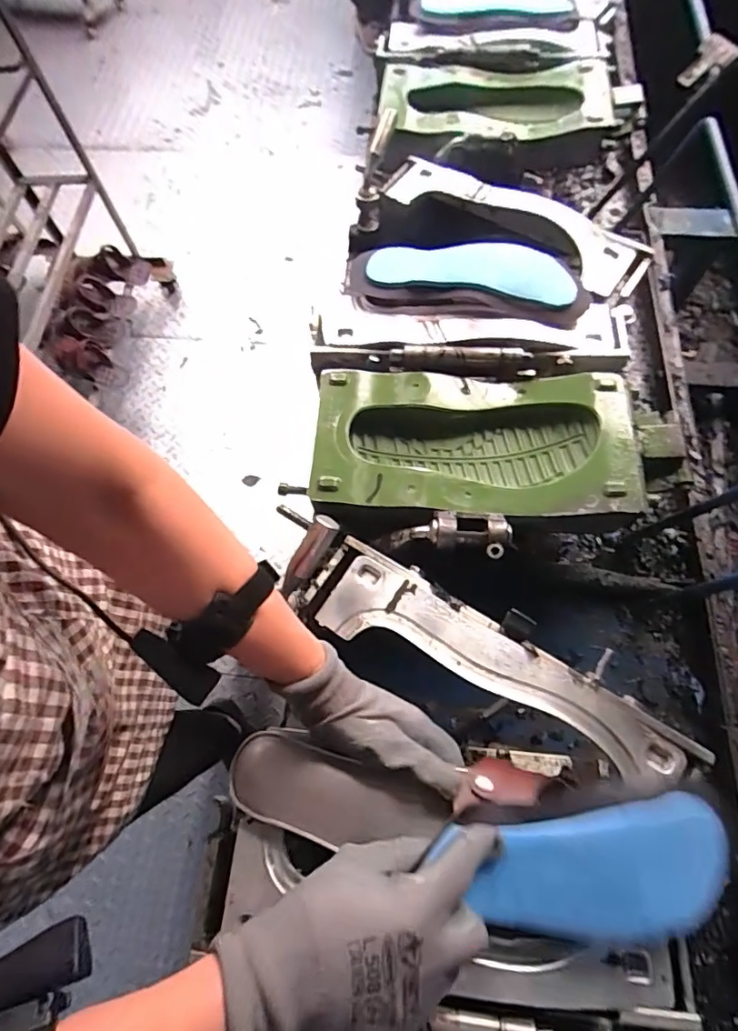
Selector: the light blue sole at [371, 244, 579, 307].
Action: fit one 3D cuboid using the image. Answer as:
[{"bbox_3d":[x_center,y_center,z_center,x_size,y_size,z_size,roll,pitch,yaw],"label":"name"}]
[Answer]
[{"bbox_3d":[0.121,-0.293,0.623,0.238,0.038,0.069,9,67,6],"label":"light blue sole"}]

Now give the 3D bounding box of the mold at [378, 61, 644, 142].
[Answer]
[{"bbox_3d":[0.210,-0.625,0.785,0.370,0.047,0.183,3,67,3],"label":"mold"}]

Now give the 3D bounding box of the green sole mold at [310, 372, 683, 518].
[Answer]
[{"bbox_3d":[0.129,-0.075,0.566,0.366,0.050,0.167,2,67,3],"label":"green sole mold"}]

